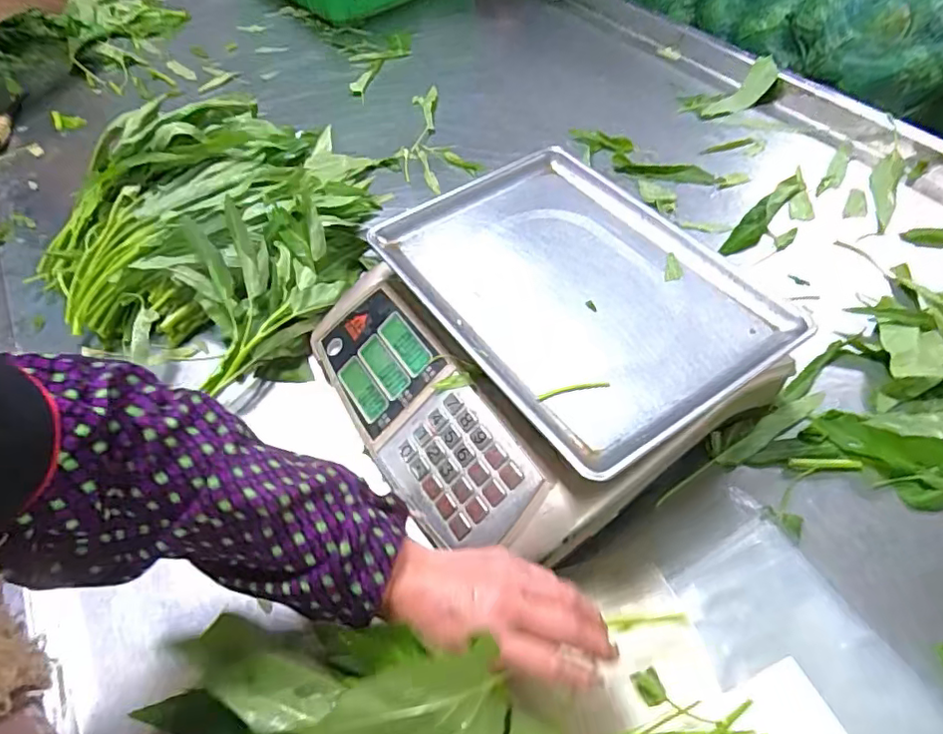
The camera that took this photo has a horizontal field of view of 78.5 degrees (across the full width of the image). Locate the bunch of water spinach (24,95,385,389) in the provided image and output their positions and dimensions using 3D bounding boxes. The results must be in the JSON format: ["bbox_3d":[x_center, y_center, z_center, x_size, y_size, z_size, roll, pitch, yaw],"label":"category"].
[{"bbox_3d":[-0.306,-0.178,0.694,0.344,0.131,0.375,6,54,9],"label":"bunch of water spinach"}]

